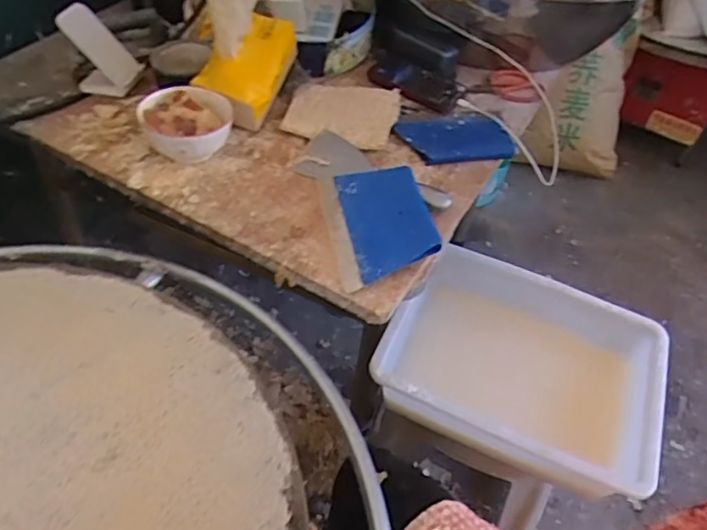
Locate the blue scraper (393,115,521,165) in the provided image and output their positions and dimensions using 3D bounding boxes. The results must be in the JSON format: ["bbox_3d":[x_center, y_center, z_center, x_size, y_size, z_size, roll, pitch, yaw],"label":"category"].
[{"bbox_3d":[0.156,-0.196,0.850,0.164,0.012,0.111,-5,45,-8],"label":"blue scraper"}]

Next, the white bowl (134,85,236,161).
[{"bbox_3d":[-0.220,-0.183,0.759,0.116,0.062,0.113,4,47,-4],"label":"white bowl"}]

